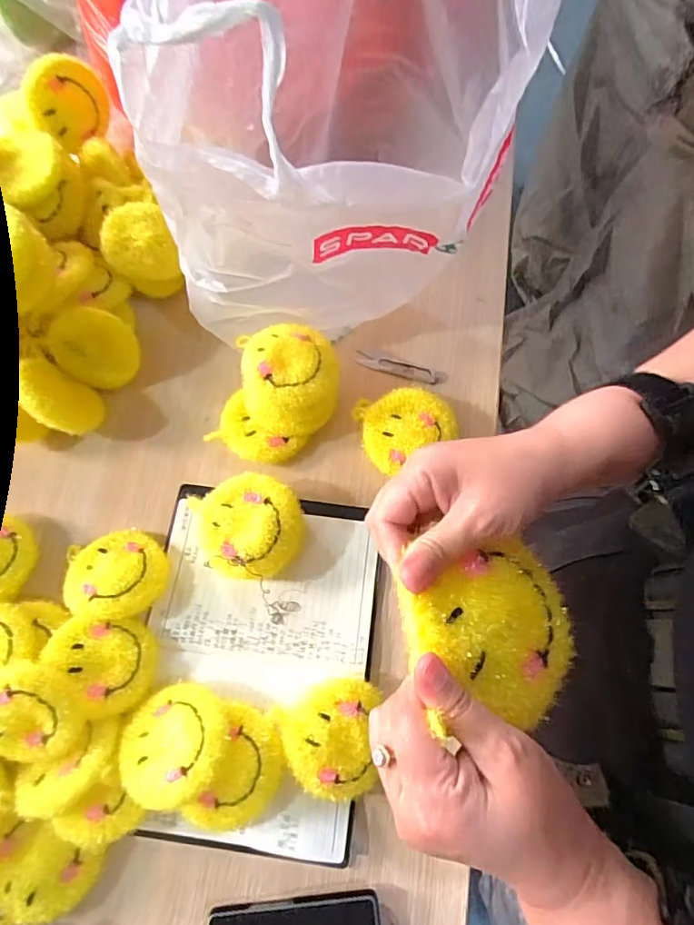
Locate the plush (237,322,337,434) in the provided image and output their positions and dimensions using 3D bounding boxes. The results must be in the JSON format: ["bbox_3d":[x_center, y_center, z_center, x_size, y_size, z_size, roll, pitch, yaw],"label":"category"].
[{"bbox_3d":[-0.071,-0.105,0.618,0.117,0.063,0.129,-10,73,-4],"label":"plush"}]

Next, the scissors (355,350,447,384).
[{"bbox_3d":[0.073,-0.129,0.697,0.123,0.007,0.022,16,73,4],"label":"scissors"}]

